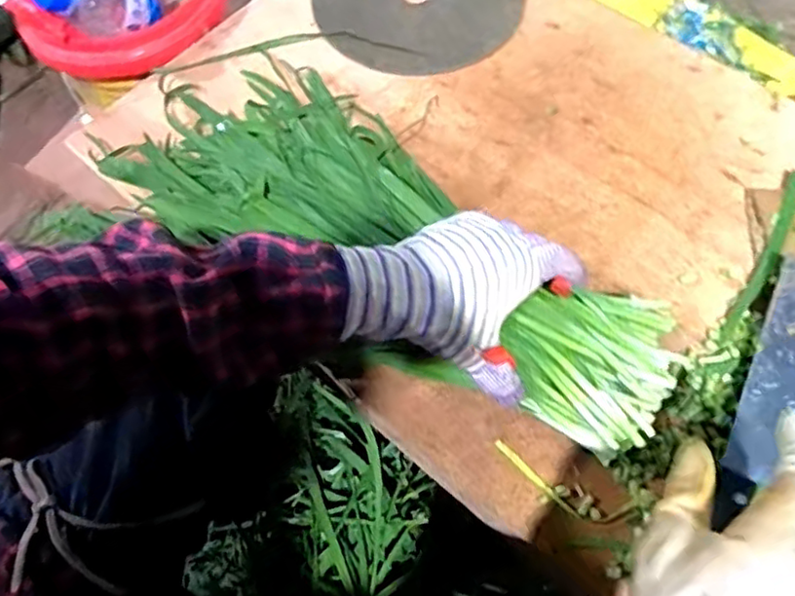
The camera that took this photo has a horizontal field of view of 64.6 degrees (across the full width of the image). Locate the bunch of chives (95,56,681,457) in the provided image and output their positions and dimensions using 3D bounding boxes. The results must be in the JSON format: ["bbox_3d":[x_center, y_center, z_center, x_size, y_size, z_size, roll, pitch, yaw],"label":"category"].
[{"bbox_3d":[-0.018,-0.052,0.475,0.460,0.072,0.191,35,70,23],"label":"bunch of chives"}]

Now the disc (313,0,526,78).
[{"bbox_3d":[0.021,-0.314,0.651,0.205,0.010,0.213,-1,64,2],"label":"disc"}]

